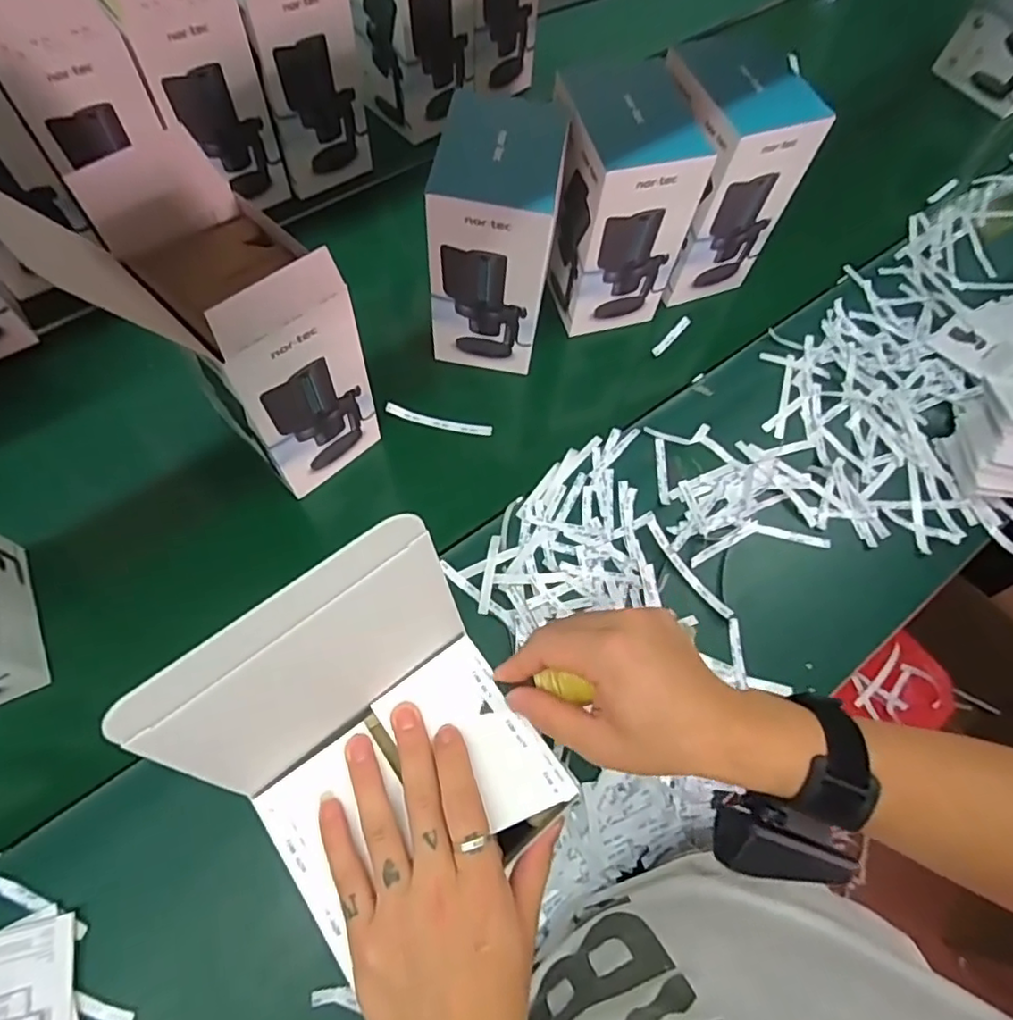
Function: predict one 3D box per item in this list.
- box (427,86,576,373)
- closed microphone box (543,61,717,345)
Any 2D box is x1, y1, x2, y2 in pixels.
[{"bbox_3d":[-0.012,-0.285,0.649,0.117,0.232,0.152,11,66,-2],"label":"box"},{"bbox_3d":[0.120,-0.326,0.677,0.151,0.227,0.125,-8,68,-10],"label":"closed microphone box"}]

